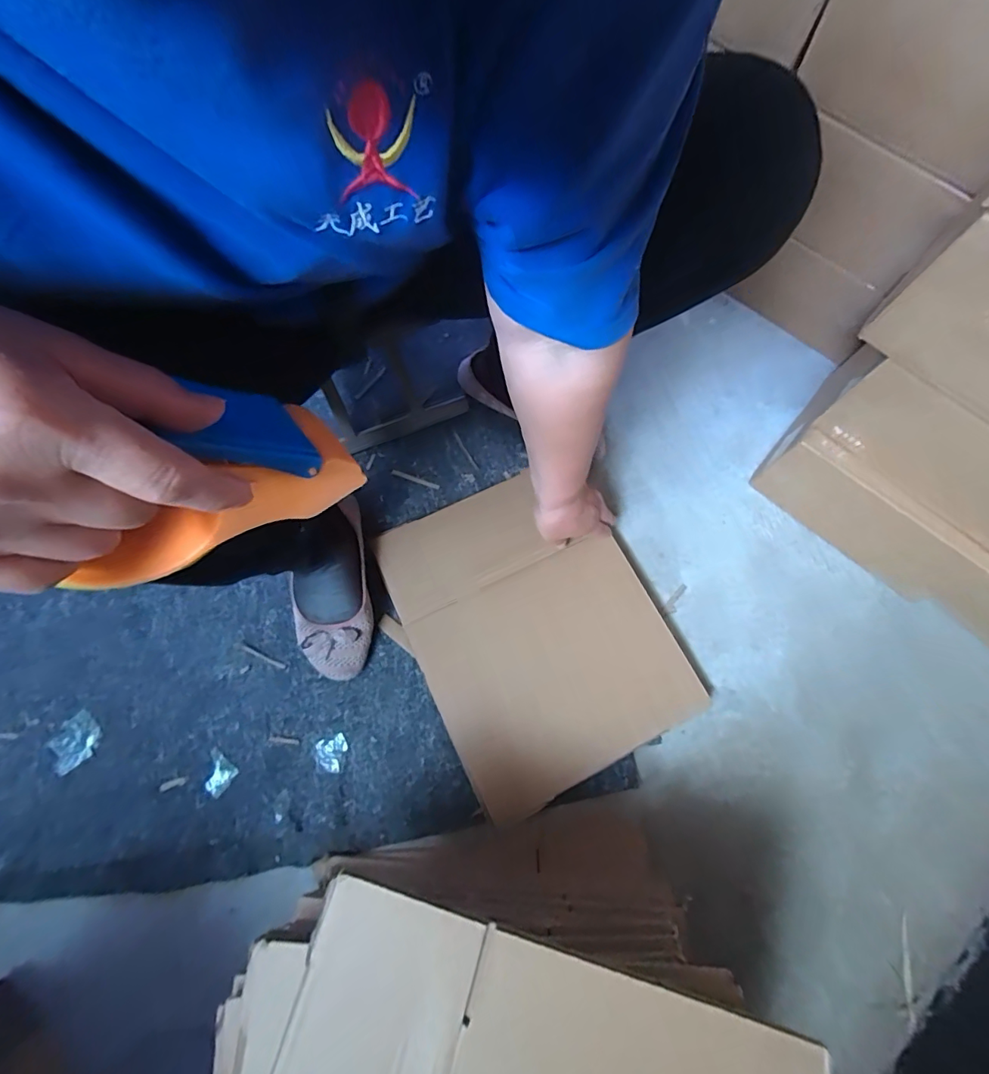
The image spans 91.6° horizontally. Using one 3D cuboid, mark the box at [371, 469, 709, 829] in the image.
[{"bbox_3d":[0.048,0.104,0.594,0.292,0.034,0.358,-24,75,-7],"label":"box"}]

